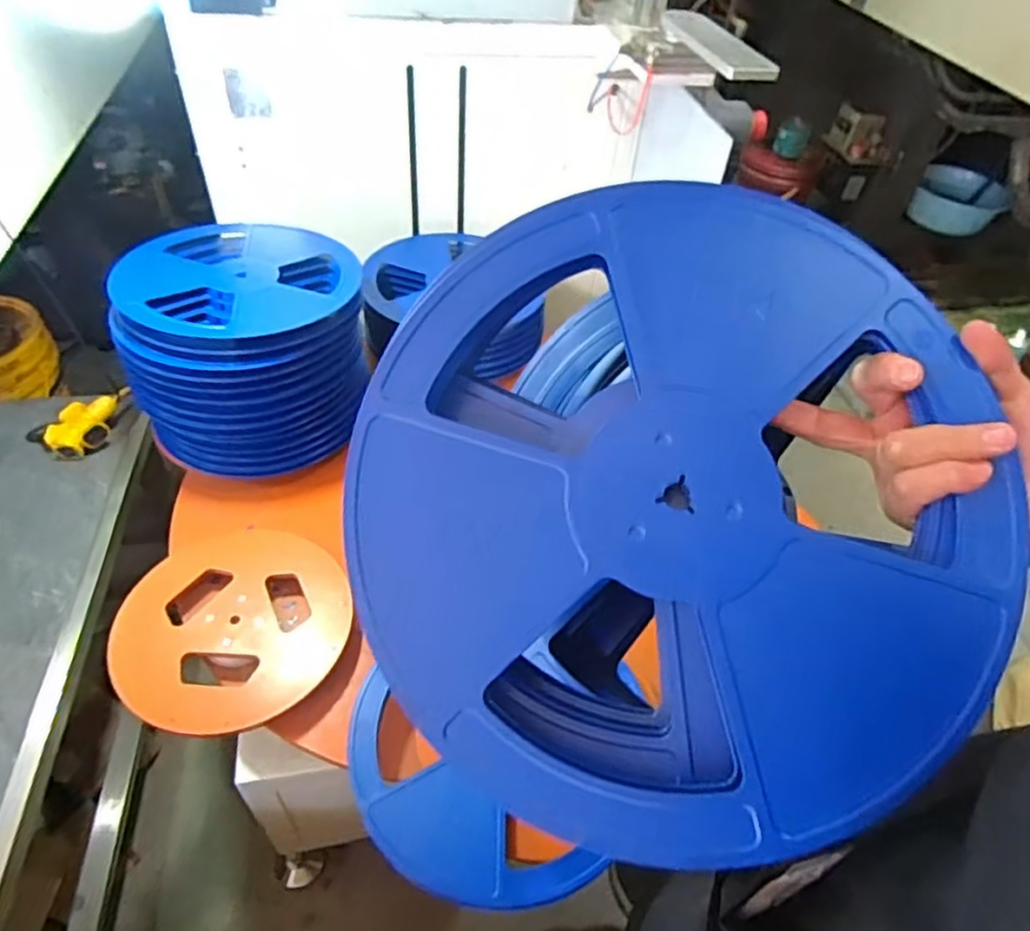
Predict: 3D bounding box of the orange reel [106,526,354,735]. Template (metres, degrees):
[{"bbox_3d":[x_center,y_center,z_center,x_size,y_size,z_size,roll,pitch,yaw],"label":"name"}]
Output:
[{"bbox_3d":[-0.340,0.189,0.825,0.256,0.022,0.267,3,47,-3],"label":"orange reel"}]

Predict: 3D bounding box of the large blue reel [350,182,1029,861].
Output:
[{"bbox_3d":[0.078,0.016,0.348,0.304,0.041,0.310,0,80,2],"label":"large blue reel"}]

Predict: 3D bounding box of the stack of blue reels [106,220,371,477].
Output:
[{"bbox_3d":[-0.384,-0.185,1.008,0.307,0.227,0.321,-4,47,-10],"label":"stack of blue reels"}]

